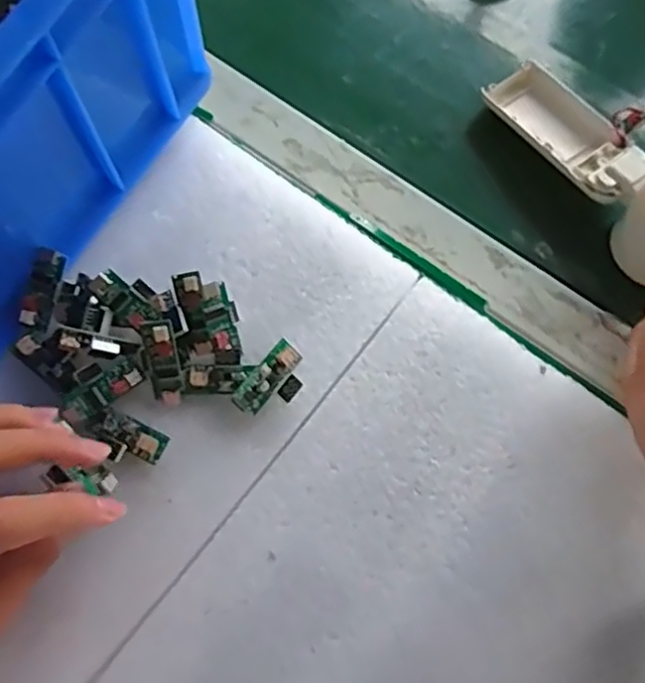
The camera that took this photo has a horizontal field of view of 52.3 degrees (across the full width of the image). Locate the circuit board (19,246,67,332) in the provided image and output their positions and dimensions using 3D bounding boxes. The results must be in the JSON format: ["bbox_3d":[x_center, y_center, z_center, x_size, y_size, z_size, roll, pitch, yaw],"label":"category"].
[{"bbox_3d":[-0.133,-0.025,0.314,0.014,0.004,0.039,15,100,-30],"label":"circuit board"}]

